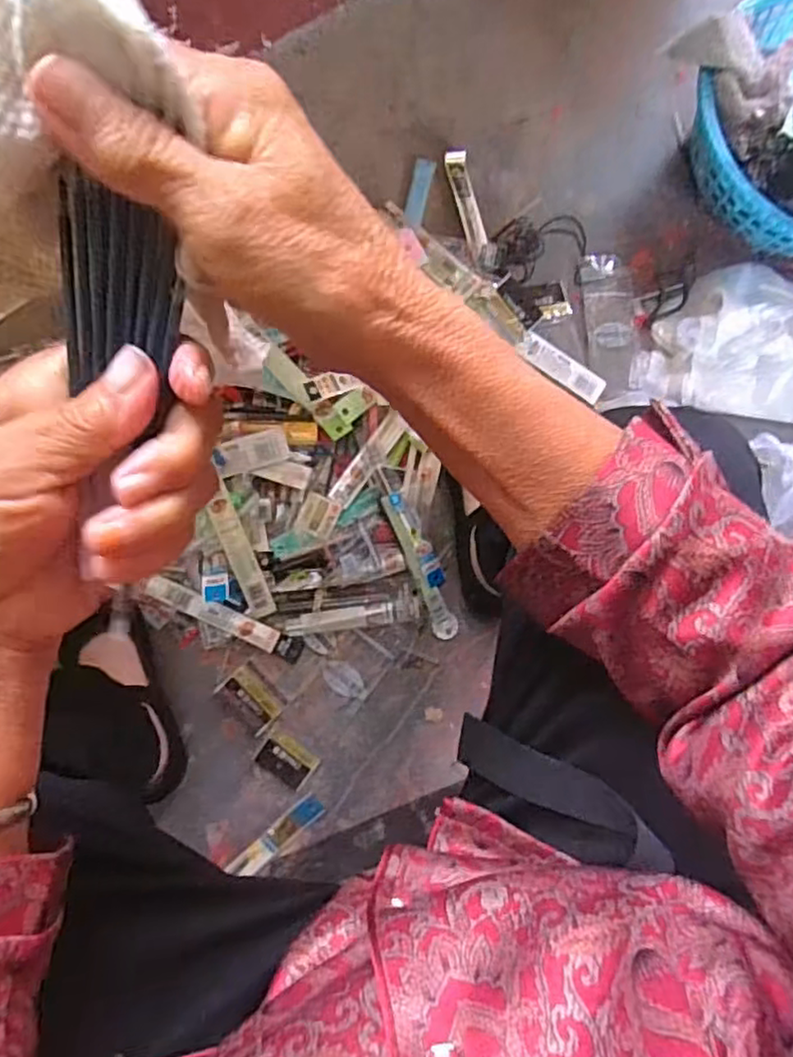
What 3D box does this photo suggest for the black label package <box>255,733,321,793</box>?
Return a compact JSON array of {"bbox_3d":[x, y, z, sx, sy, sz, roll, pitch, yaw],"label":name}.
[{"bbox_3d":[-0.116,0.246,0.684,0.061,0.006,0.043,33,80,-2],"label":"black label package"}]

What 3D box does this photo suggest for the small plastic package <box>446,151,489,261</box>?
[{"bbox_3d":[0.086,-0.386,0.777,0.029,0.022,0.132,-14,85,-8],"label":"small plastic package"}]

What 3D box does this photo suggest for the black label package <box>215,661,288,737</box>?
[{"bbox_3d":[-0.152,0.179,0.688,0.047,0.004,0.067,-43,89,-10],"label":"black label package"}]

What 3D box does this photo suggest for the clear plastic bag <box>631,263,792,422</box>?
[{"bbox_3d":[0.431,-0.225,0.772,0.270,0.057,0.170,9,82,-6],"label":"clear plastic bag"}]

